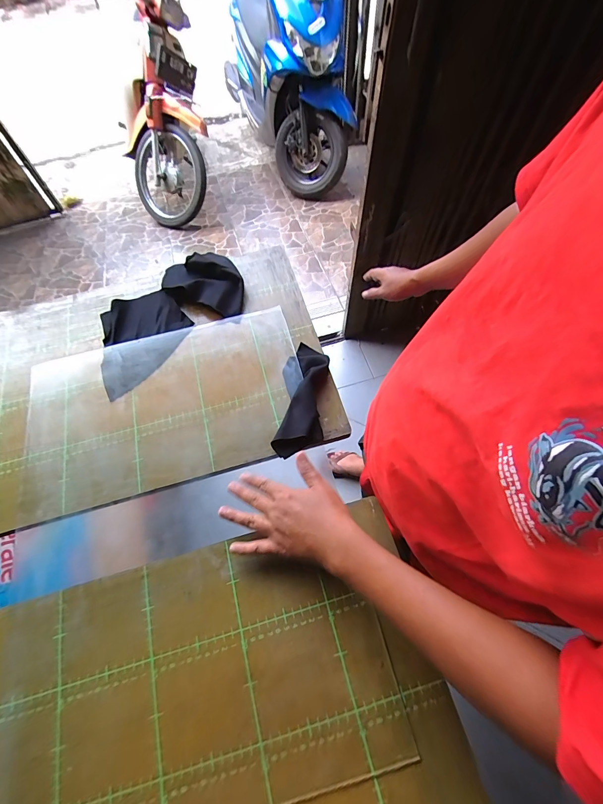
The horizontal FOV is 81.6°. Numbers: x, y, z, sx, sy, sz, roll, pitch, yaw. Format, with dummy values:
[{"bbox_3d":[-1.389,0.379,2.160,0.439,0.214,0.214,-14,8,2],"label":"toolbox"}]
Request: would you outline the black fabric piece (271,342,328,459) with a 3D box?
[{"bbox_3d":[0.001,-0.011,0.512,0.065,0.026,0.181,5,64,5],"label":"black fabric piece"}]

